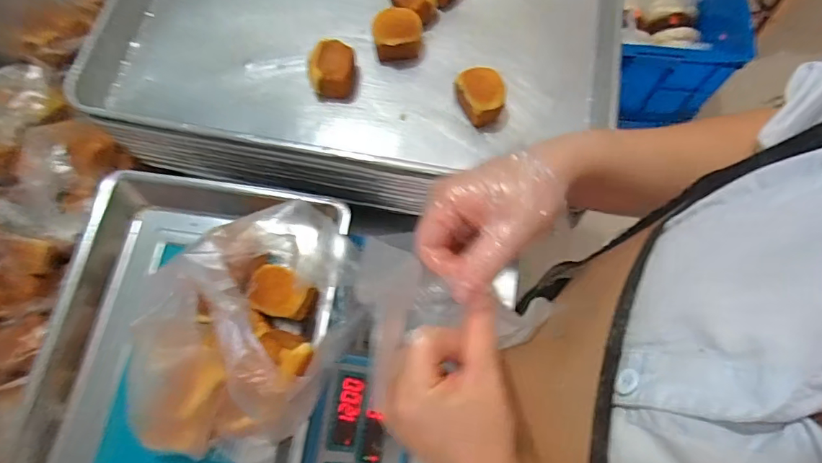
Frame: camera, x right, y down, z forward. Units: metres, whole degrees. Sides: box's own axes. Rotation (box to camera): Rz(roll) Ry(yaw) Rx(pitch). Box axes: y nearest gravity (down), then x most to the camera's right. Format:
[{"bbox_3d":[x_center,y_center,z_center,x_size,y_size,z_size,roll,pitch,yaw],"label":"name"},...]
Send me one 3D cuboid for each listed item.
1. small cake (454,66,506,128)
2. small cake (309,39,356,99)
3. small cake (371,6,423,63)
[{"bbox_3d":[0.082,-0.156,0.551,0.049,0.051,0.062,-24,72,-7],"label":"small cake"},{"bbox_3d":[-0.094,-0.192,0.570,0.052,0.051,0.057,6,71,4],"label":"small cake"},{"bbox_3d":[-0.017,-0.242,0.586,0.058,0.050,0.046,-6,70,-1],"label":"small cake"}]

